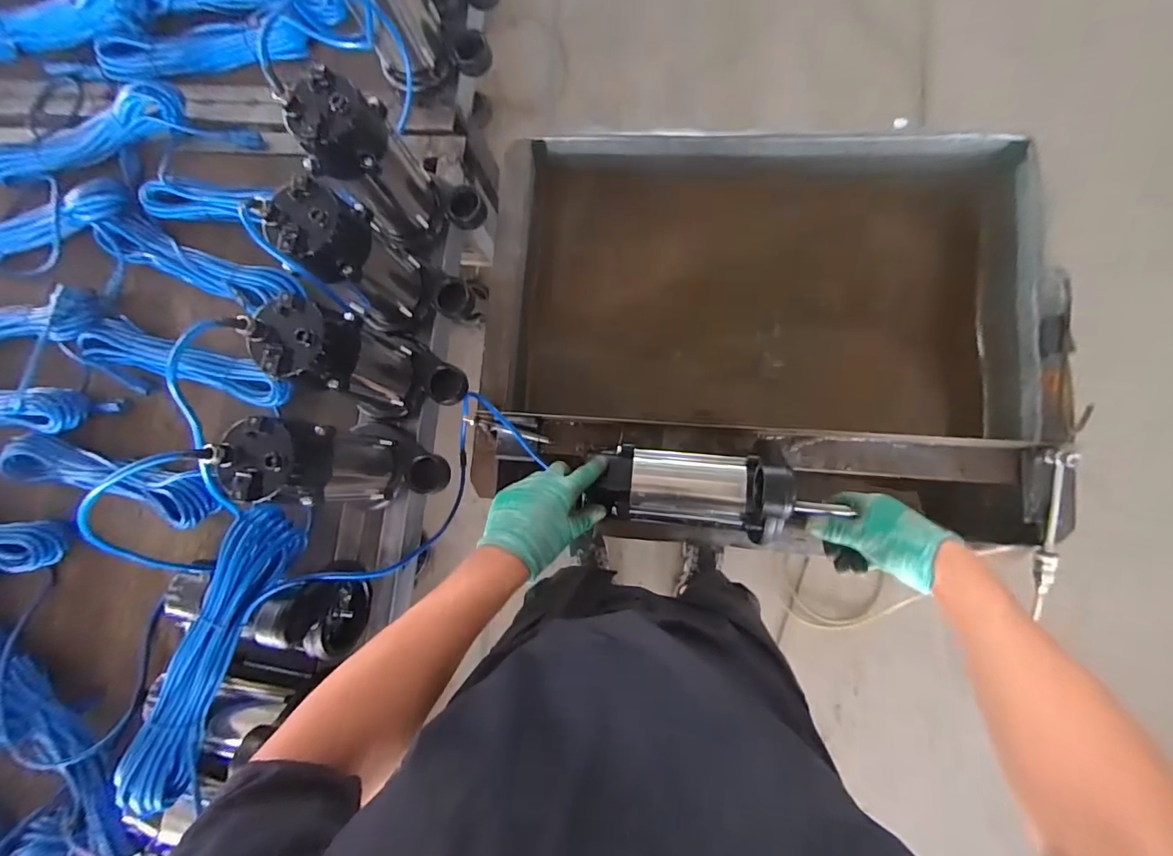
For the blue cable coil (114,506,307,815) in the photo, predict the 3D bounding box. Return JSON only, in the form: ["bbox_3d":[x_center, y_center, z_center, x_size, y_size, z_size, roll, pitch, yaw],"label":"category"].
[{"bbox_3d":[-0.448,0.269,0.591,0.062,0.082,0.358,21,87,9],"label":"blue cable coil"}]

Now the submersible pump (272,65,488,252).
[{"bbox_3d":[-0.245,-0.328,0.640,0.137,0.241,0.104,-40,81,1],"label":"submersible pump"}]

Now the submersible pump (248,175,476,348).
[{"bbox_3d":[-0.256,-0.192,0.613,0.134,0.229,0.113,30,88,9],"label":"submersible pump"}]

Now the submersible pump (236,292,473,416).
[{"bbox_3d":[-0.256,-0.080,0.604,0.144,0.229,0.113,6,85,8],"label":"submersible pump"}]

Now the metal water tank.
[{"bbox_3d":[0.239,-0.162,0.754,0.744,0.220,0.521,2,84,7],"label":"metal water tank"}]

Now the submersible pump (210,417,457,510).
[{"bbox_3d":[-0.285,0.040,0.596,0.146,0.234,0.109,0,84,7],"label":"submersible pump"}]

